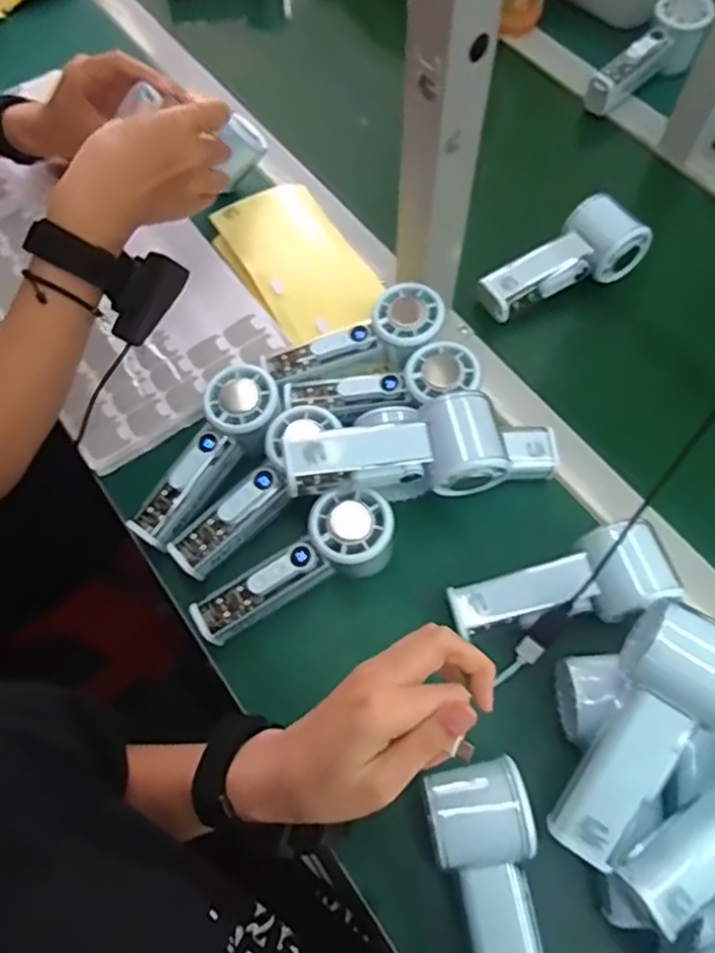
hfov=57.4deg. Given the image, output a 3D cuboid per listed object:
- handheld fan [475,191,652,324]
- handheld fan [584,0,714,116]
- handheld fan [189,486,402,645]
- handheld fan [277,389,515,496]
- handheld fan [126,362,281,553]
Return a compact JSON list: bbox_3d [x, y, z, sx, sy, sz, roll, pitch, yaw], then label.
[{"bbox_3d":[0.180,-0.189,0.578,0.142,0.044,0.061,-31,68,-13],"label":"handheld fan"},{"bbox_3d":[0.311,-0.444,0.685,0.054,0.048,0.168,38,71,17],"label":"handheld fan"},{"bbox_3d":[-0.039,0.069,0.466,0.153,0.054,0.054,-35,68,1],"label":"handheld fan"},{"bbox_3d":[0.026,-0.017,0.454,0.146,0.054,0.059,-5,64,-2],"label":"handheld fan"},{"bbox_3d":[-0.111,-0.014,0.495,0.055,0.036,0.149,32,84,15],"label":"handheld fan"}]

